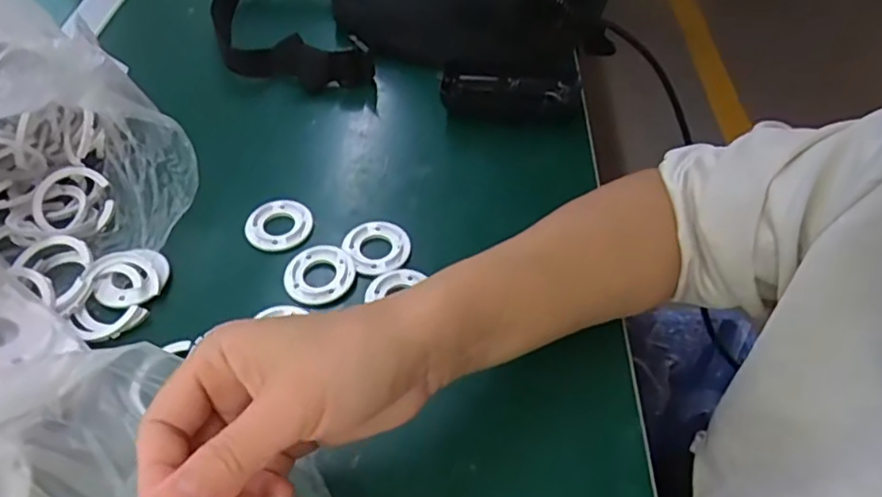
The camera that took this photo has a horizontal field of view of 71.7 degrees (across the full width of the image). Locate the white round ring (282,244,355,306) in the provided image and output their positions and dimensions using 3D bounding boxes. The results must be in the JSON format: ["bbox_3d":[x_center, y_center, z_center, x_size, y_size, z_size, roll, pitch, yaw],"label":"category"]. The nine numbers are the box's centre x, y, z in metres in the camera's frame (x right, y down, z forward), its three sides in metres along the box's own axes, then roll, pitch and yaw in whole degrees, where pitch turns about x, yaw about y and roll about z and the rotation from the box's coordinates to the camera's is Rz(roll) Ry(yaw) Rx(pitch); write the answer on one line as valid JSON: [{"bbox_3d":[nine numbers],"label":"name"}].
[{"bbox_3d":[-0.078,0.016,0.390,0.043,0.004,0.044,0,50,0],"label":"white round ring"}]

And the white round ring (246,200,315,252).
[{"bbox_3d":[-0.111,-0.018,0.418,0.045,0.004,0.044,0,50,0],"label":"white round ring"}]

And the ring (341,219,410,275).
[{"bbox_3d":[-0.042,-0.003,0.406,0.041,0.004,0.049,-26,55,-20],"label":"ring"}]

